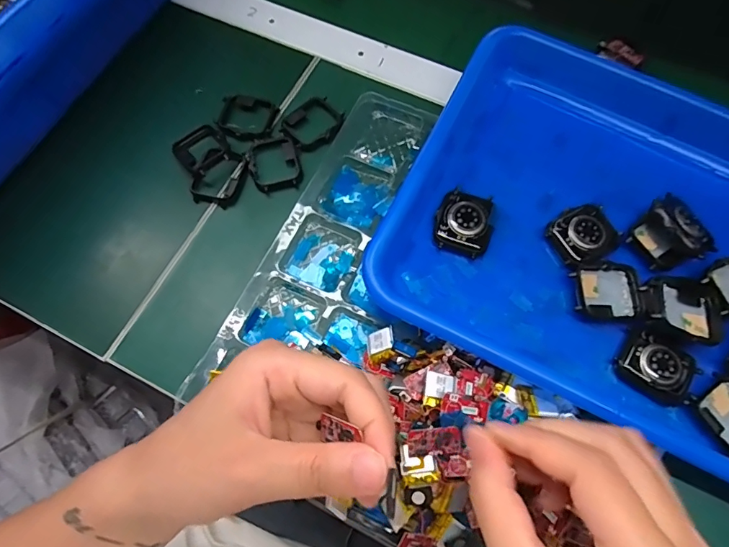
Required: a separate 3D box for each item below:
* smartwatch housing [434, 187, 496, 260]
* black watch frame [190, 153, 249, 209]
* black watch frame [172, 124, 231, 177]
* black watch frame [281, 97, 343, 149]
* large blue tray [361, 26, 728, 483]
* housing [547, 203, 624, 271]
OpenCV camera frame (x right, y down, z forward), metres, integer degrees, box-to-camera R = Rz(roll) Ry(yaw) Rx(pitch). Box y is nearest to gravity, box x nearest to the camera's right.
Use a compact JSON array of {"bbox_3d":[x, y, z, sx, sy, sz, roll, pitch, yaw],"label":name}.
[{"bbox_3d":[0.066,-0.034,0.296,0.037,0.012,0.043,22,70,8],"label":"smartwatch housing"},{"bbox_3d":[-0.110,-0.072,0.343,0.032,0.014,0.045,25,70,10],"label":"black watch frame"},{"bbox_3d":[-0.125,-0.096,0.349,0.038,0.008,0.036,-35,72,-13],"label":"black watch frame"},{"bbox_3d":[-0.042,-0.119,0.358,0.046,0.004,0.042,-38,73,-14],"label":"black watch frame"},{"bbox_3d":[0.193,-0.025,0.296,0.323,0.045,0.256,25,70,10],"label":"large blue tray"},{"bbox_3d":[0.144,-0.025,0.297,0.045,0.010,0.037,-25,70,-10],"label":"housing"}]

